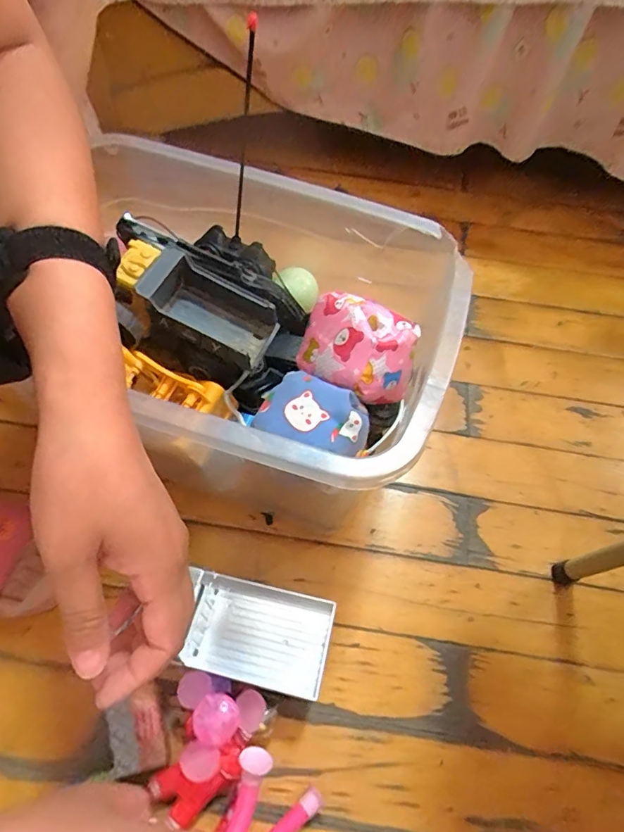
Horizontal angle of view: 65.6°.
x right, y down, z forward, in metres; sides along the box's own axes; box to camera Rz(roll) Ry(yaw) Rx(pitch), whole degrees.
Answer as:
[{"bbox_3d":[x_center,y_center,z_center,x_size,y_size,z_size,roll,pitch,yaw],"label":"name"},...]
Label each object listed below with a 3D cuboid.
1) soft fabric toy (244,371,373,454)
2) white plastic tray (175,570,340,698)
[{"bbox_3d":[0.002,0.000,0.371,0.081,0.029,0.056,23,63,9],"label":"soft fabric toy"},{"bbox_3d":[-0.049,0.183,0.412,0.126,0.029,0.076,14,62,4],"label":"white plastic tray"}]

